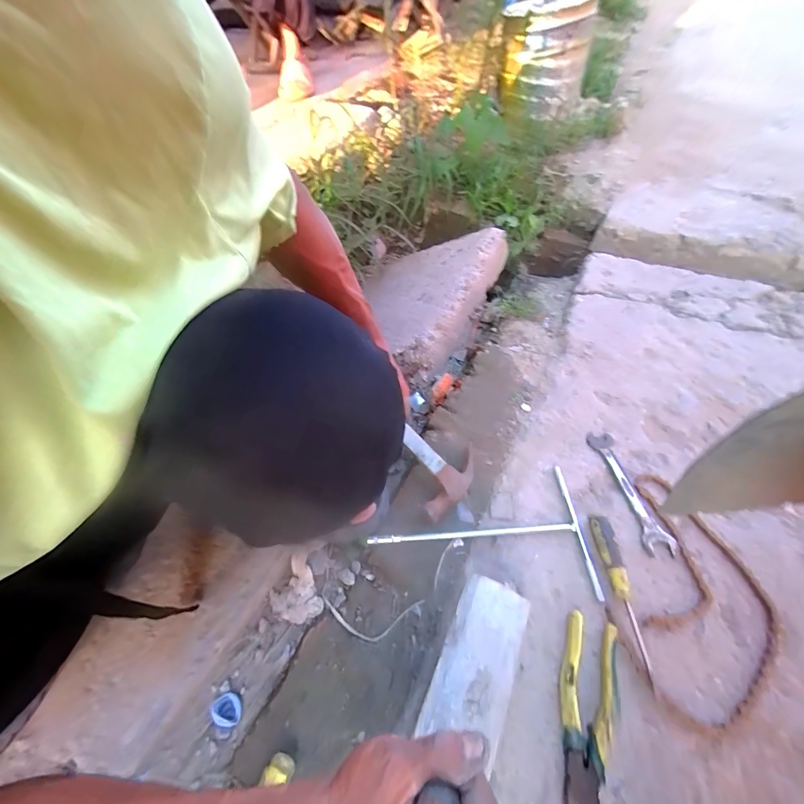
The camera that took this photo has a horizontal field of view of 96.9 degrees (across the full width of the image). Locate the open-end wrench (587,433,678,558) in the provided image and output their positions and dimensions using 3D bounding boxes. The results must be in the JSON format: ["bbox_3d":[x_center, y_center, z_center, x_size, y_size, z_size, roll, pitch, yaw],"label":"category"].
[{"bbox_3d":[0.328,0.124,0.517,0.039,0.009,0.186,-9,52,-1],"label":"open-end wrench"}]

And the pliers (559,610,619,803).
[{"bbox_3d":[0.194,0.329,0.367,0.058,0.020,0.187,11,54,14],"label":"pliers"}]

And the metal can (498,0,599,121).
[{"bbox_3d":[0.453,-1.098,1.157,0.264,0.276,0.212,8,53,12],"label":"metal can"}]

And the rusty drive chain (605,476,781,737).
[{"bbox_3d":[0.354,0.228,0.431,0.164,0.007,0.271,23,58,22],"label":"rusty drive chain"}]

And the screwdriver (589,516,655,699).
[{"bbox_3d":[0.269,0.230,0.427,0.020,0.028,0.177,-7,52,1],"label":"screwdriver"}]

